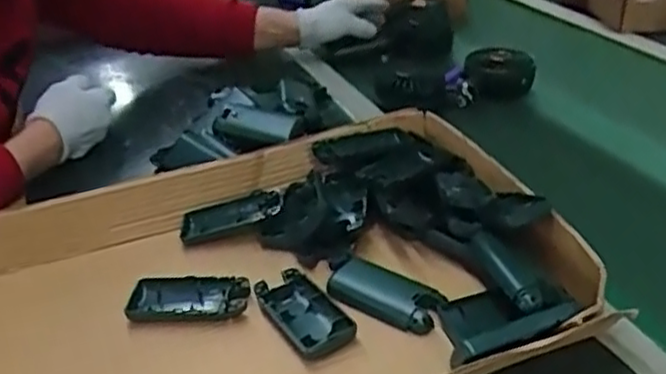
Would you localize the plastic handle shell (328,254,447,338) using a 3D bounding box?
[{"bbox_3d":[0.036,0.081,0.538,0.100,0.014,0.043,17,39,35],"label":"plastic handle shell"}]

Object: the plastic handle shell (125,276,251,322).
[{"bbox_3d":[-0.114,0.090,0.560,0.096,0.018,0.048,-4,31,7],"label":"plastic handle shell"}]

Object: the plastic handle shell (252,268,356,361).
[{"bbox_3d":[-0.020,0.096,0.533,0.051,0.019,0.089,-22,34,-22],"label":"plastic handle shell"}]

